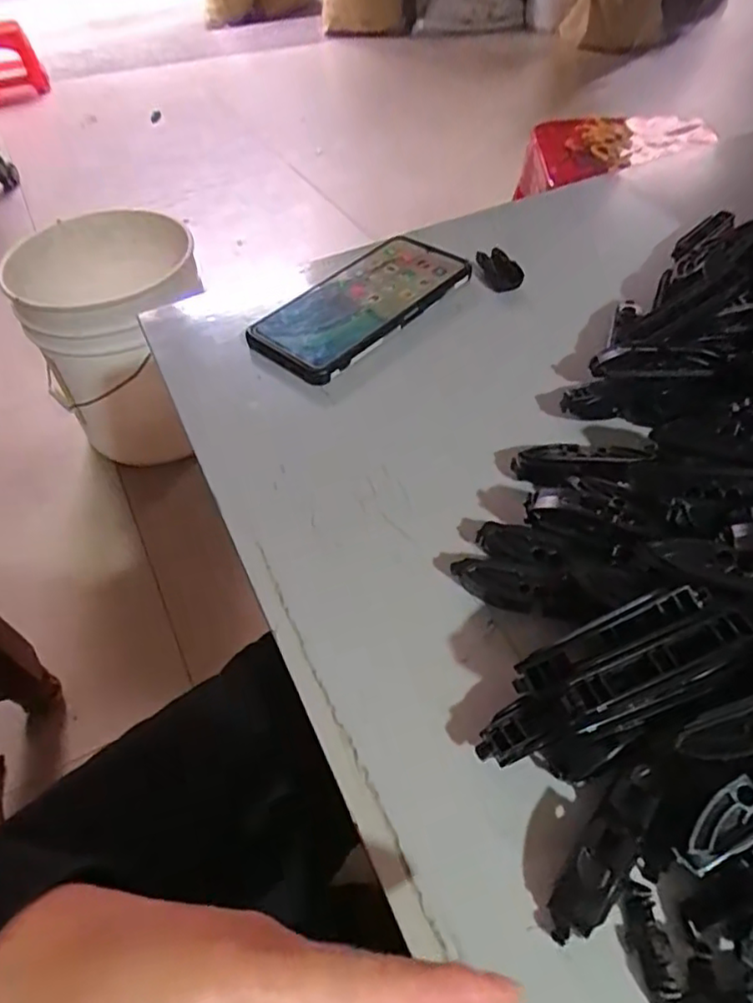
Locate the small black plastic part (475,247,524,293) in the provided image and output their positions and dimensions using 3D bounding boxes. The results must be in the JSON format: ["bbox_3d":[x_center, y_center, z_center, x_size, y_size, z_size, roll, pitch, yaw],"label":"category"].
[{"bbox_3d":[0.095,-0.179,0.478,0.029,0.015,0.038,-10,51,-2],"label":"small black plastic part"}]

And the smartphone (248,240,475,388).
[{"bbox_3d":[-0.009,-0.145,0.453,0.079,0.014,0.162,36,63,29],"label":"smartphone"}]

